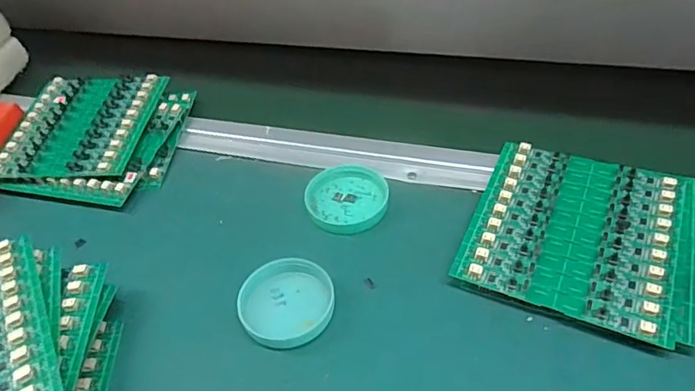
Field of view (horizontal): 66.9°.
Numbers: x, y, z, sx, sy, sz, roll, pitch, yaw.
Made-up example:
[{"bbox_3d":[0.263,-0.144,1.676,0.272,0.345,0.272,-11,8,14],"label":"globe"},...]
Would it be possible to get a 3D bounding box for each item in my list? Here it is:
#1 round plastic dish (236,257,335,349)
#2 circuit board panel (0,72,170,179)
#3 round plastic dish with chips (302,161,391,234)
[{"bbox_3d":[-0.042,0.072,0.359,0.061,0.015,0.062,-4,45,4],"label":"round plastic dish"},{"bbox_3d":[-0.252,-0.070,0.505,0.126,0.012,0.136,0,51,7],"label":"circuit board panel"},{"bbox_3d":[-0.001,0.000,0.428,0.065,0.009,0.070,-4,45,4],"label":"round plastic dish with chips"}]

